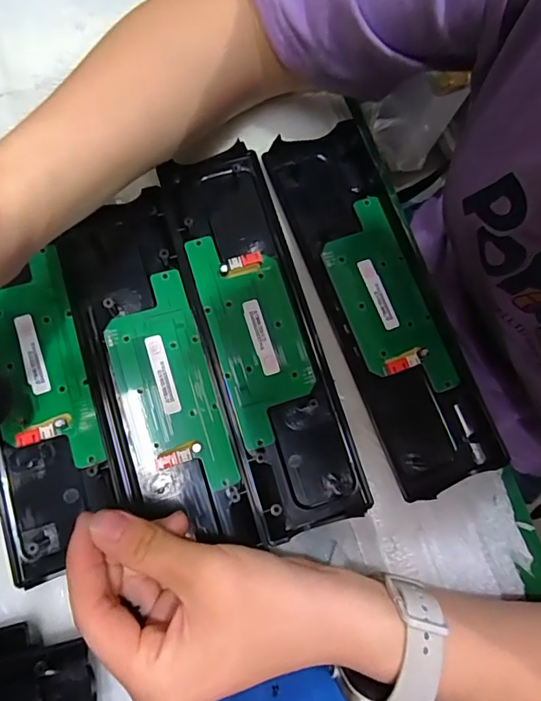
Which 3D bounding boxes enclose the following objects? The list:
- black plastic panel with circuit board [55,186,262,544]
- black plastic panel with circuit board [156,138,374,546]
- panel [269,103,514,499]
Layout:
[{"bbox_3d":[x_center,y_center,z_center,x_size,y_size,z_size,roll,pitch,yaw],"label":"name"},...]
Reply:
[{"bbox_3d":[-0.072,0.010,0.292,0.072,0.012,0.216,-16,80,-8],"label":"black plastic panel with circuit board"},{"bbox_3d":[-0.005,-0.014,0.307,0.067,0.020,0.245,-16,80,-8],"label":"black plastic panel with circuit board"},{"bbox_3d":[0.075,-0.036,0.315,0.076,0.021,0.247,-20,81,-8],"label":"panel"}]

